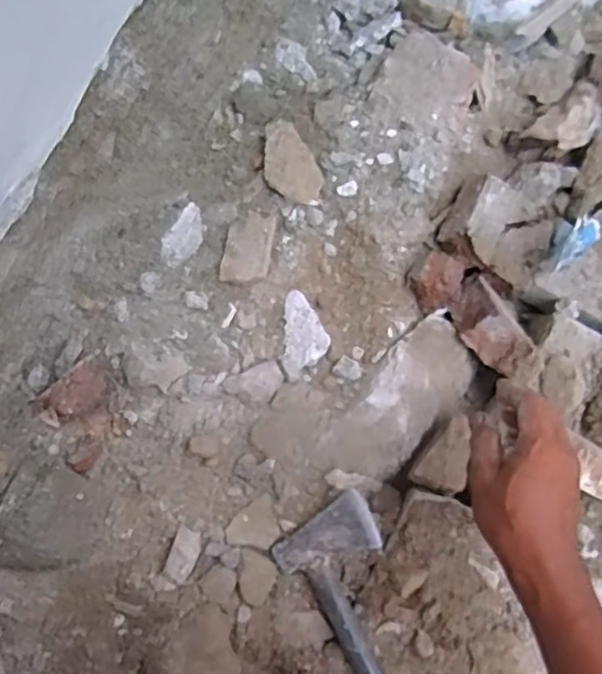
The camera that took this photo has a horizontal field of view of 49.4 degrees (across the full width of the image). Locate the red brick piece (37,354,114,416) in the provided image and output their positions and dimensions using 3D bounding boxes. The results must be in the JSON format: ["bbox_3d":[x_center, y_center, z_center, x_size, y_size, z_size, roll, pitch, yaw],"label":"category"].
[{"bbox_3d":[-0.204,0.053,0.606,0.066,0.028,0.043,-40,81,-8],"label":"red brick piece"}]

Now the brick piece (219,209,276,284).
[{"bbox_3d":[-0.051,-0.089,0.647,0.044,0.024,0.081,9,79,2],"label":"brick piece"}]

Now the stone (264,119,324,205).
[{"bbox_3d":[-0.010,-0.178,0.665,0.053,0.031,0.085,-13,79,-3],"label":"stone"}]

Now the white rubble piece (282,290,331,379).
[{"bbox_3d":[0.005,-0.002,0.644,0.043,0.012,0.083,3,79,0],"label":"white rubble piece"}]

